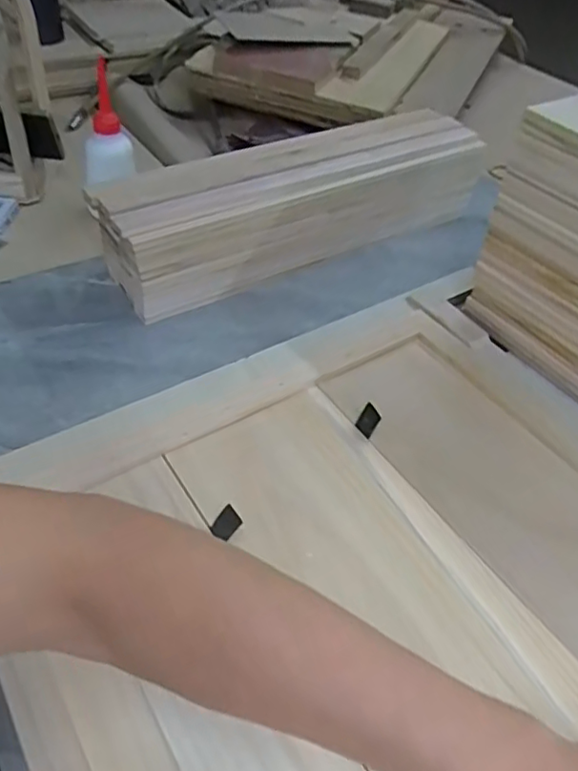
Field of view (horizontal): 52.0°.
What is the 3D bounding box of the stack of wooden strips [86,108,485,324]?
[{"bbox_3d":[0.019,-0.210,0.661,0.445,0.110,0.108,-22,52,-22],"label":"stack of wooden strips"}]

